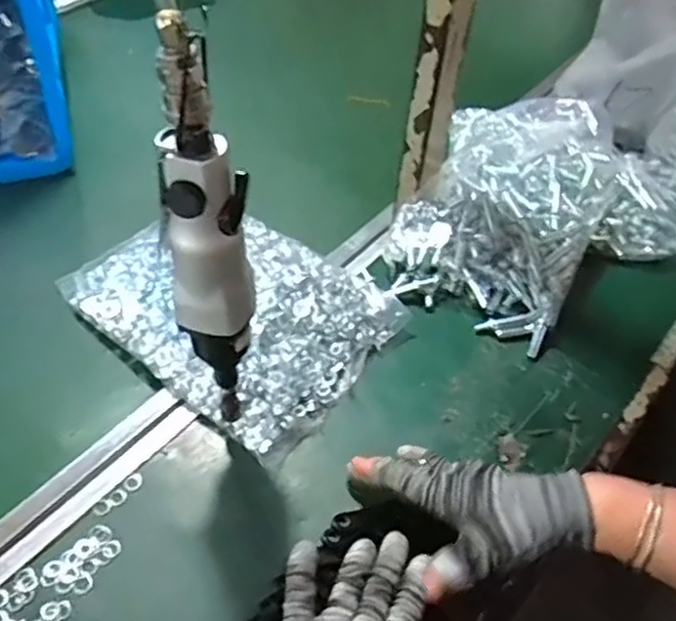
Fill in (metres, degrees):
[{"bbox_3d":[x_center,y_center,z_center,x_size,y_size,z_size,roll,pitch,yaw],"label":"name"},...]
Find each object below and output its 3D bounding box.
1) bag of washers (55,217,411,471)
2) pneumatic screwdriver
[{"bbox_3d":[-0.097,-0.015,0.608,0.273,0.040,0.202,33,56,21],"label":"bag of washers"},{"bbox_3d":[-0.077,-0.038,0.397,0.046,0.249,0.054,-4,51,-7],"label":"pneumatic screwdriver"}]

